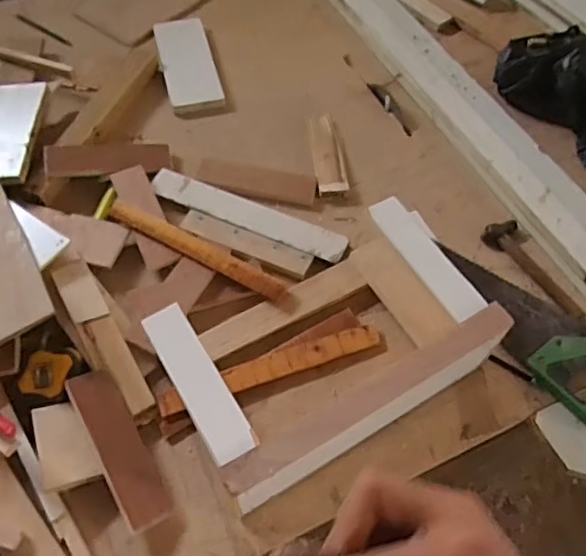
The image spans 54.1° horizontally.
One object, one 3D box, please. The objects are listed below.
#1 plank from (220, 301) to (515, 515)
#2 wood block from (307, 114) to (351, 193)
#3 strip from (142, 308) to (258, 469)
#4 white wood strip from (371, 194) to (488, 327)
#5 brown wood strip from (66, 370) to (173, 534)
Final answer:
[{"bbox_3d":[0.087,0.152,0.669,0.357,0.139,0.034,-27,61,-17],"label":"plank"},{"bbox_3d":[0.059,-0.215,0.974,0.051,0.017,0.171,-5,57,-5],"label":"wood block"},{"bbox_3d":[-0.105,0.111,0.632,0.050,0.016,0.192,-27,61,-17],"label":"strip"},{"bbox_3d":[0.165,-0.029,0.716,0.044,0.015,0.192,-26,61,-17],"label":"white wood strip"},{"bbox_3d":[-0.207,0.198,0.683,0.054,0.012,0.198,-22,67,-29],"label":"brown wood strip"}]

